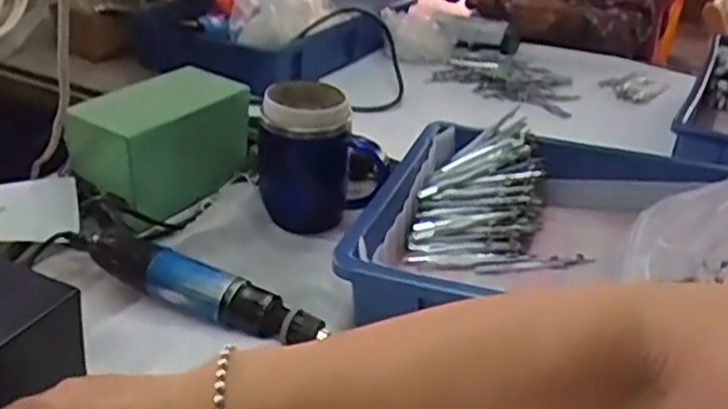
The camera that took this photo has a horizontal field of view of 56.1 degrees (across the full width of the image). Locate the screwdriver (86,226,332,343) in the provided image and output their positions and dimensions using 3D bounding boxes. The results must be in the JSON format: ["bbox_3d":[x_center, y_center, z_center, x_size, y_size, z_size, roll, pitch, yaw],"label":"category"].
[{"bbox_3d":[-0.134,0.064,0.538,0.212,0.035,0.033,17,33,23],"label":"screwdriver"}]

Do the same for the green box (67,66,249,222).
[{"bbox_3d":[-0.204,-0.064,0.695,0.093,0.106,0.167,18,33,24],"label":"green box"}]

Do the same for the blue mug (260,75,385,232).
[{"bbox_3d":[-0.044,-0.054,0.657,0.115,0.116,0.093,-3,30,-10],"label":"blue mug"}]

